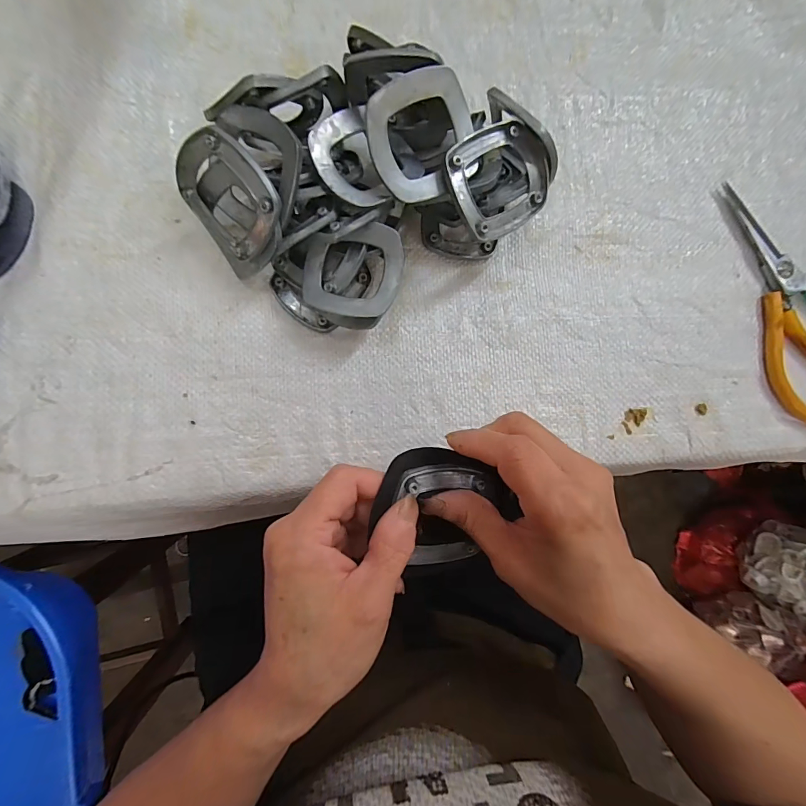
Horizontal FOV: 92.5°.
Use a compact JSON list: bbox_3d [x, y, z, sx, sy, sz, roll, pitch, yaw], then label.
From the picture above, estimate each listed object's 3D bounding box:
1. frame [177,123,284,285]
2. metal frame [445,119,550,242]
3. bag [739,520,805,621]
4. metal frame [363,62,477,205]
[{"bbox_3d":[-0.100,-0.114,0.227,0.068,0.015,0.068,-22,111,36],"label":"frame"},{"bbox_3d":[0.056,-0.129,0.226,0.060,0.012,0.056,-32,108,-8],"label":"metal frame"},{"bbox_3d":[0.862,0.366,0.819,0.163,0.154,0.175,23,86,-4],"label":"bag"},{"bbox_3d":[0.012,-0.146,0.213,0.060,0.006,0.058,-27,114,-8],"label":"metal frame"}]

